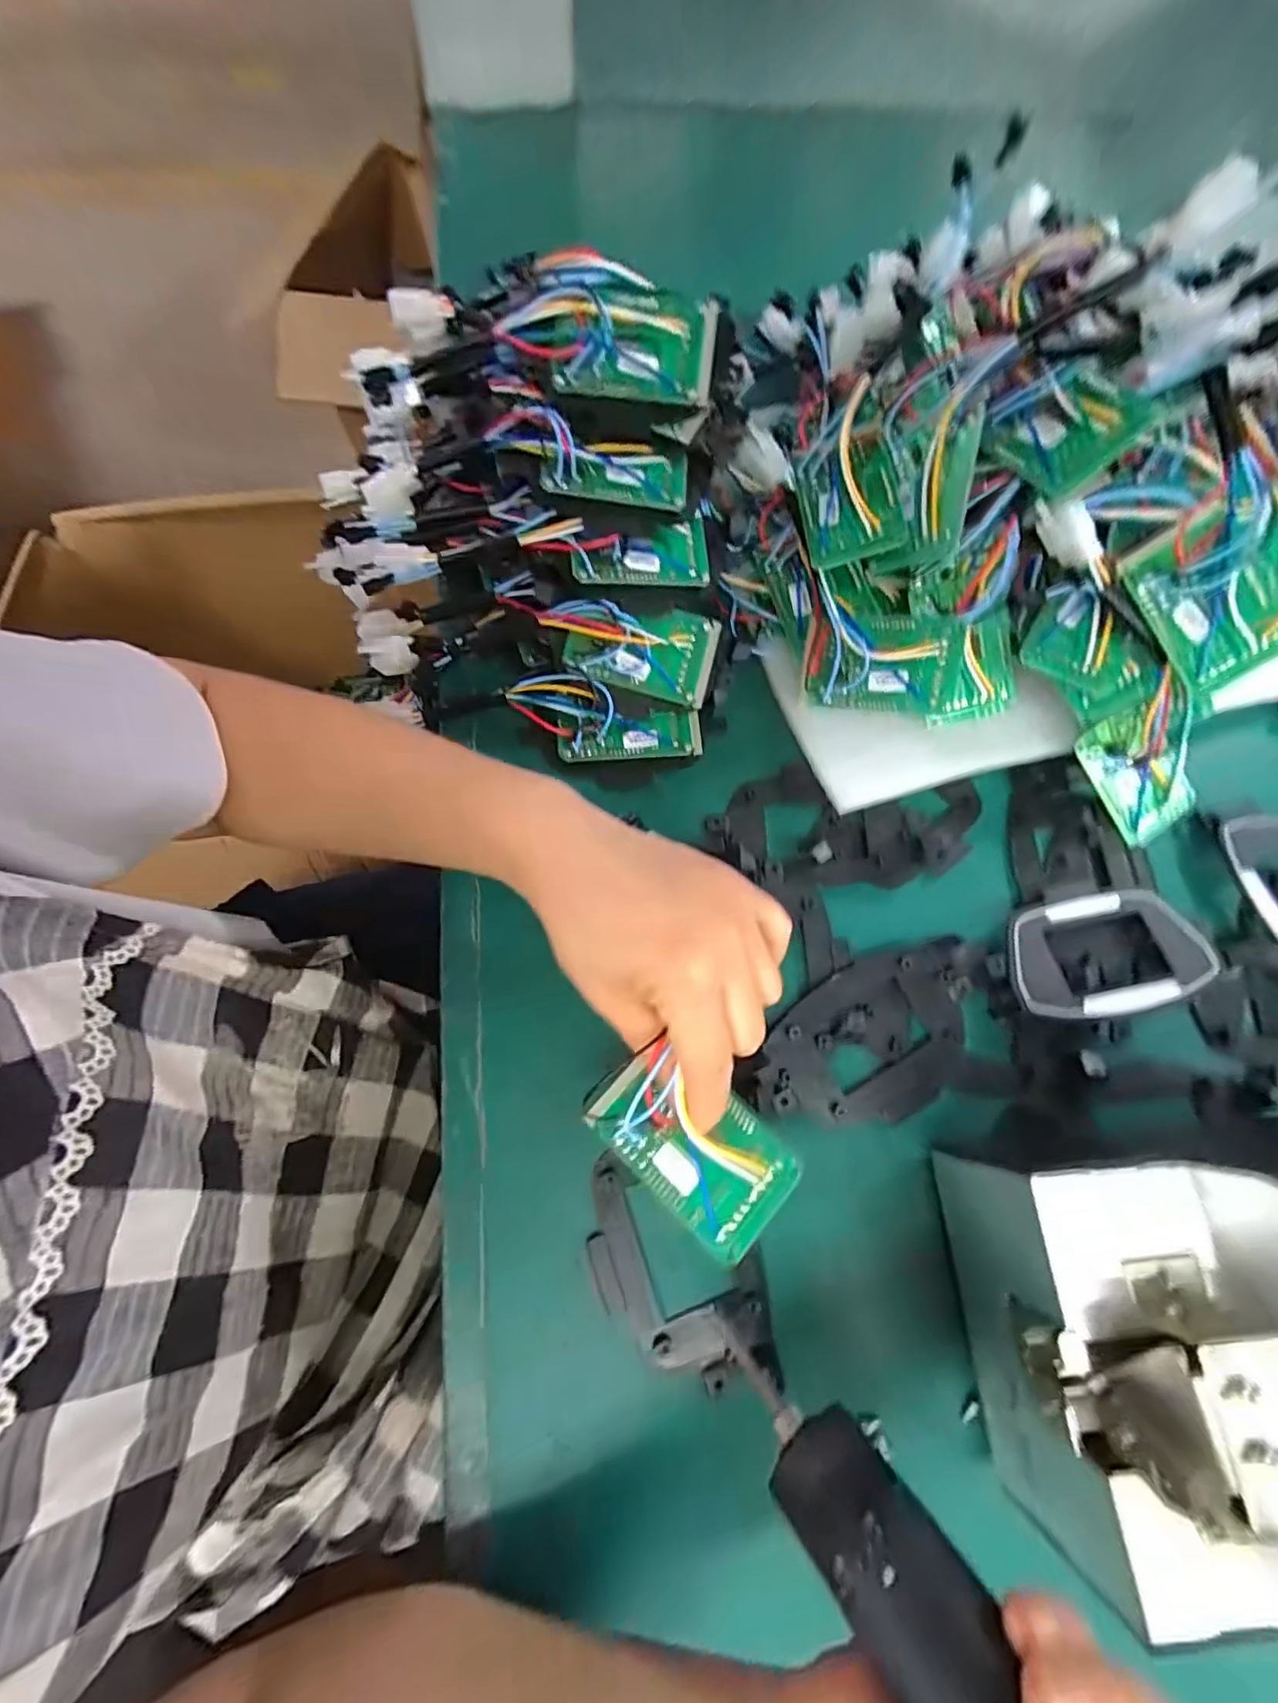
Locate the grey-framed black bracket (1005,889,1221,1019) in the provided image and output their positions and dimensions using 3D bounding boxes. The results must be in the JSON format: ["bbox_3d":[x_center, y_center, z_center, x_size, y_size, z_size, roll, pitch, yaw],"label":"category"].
[{"bbox_3d":[0.237,0.051,0.310,0.099,0.012,0.058,-10,72,-4],"label":"grey-framed black bracket"}]

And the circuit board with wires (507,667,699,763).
[{"bbox_3d":[-0.019,-0.074,0.343,0.106,0.020,0.042,3,72,0],"label":"circuit board with wires"}]

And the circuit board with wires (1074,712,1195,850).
[{"bbox_3d":[0.277,-0.042,0.335,0.048,0.014,0.080,-35,109,4],"label":"circuit board with wires"}]

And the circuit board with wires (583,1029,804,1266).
[{"bbox_3d":[0.022,0.117,0.245,0.084,0.030,0.047,40,76,11],"label":"circuit board with wires"}]

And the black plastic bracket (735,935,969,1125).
[{"bbox_3d":[0.108,0.092,0.292,0.125,0.014,0.071,-16,73,-6],"label":"black plastic bracket"}]

